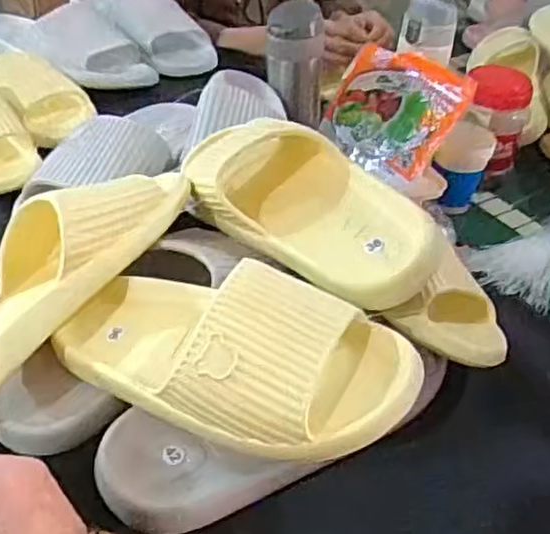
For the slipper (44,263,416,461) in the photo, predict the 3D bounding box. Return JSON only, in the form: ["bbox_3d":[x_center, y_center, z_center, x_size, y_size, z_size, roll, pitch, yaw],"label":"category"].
[{"bbox_3d":[-0.039,0.045,0.408,0.229,0.070,0.090,7,35,28],"label":"slipper"}]

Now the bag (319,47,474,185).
[{"bbox_3d":[0.129,-0.175,0.788,0.160,0.127,0.013,34,7,35],"label":"bag"}]

